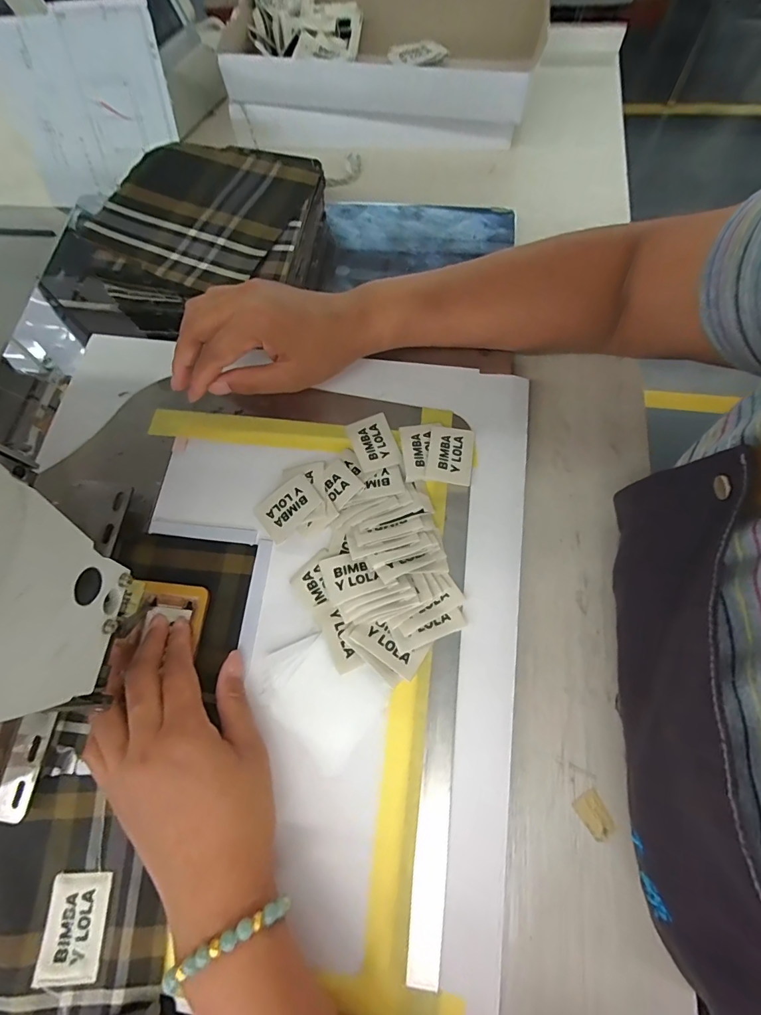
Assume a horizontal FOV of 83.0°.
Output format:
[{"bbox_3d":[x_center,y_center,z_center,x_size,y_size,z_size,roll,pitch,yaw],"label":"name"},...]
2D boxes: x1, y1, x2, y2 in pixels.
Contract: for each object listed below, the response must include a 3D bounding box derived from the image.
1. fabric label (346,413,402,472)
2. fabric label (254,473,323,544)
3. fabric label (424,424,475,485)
[{"bbox_3d":[-0.005,-0.051,0.337,0.031,0.004,0.047,-15,65,-9],"label":"fabric label"},{"bbox_3d":[-0.069,-0.001,0.322,0.049,0.007,0.034,-42,69,7],"label":"fabric label"},{"bbox_3d":[0.054,-0.041,0.328,0.033,0.004,0.049,11,62,1],"label":"fabric label"}]

